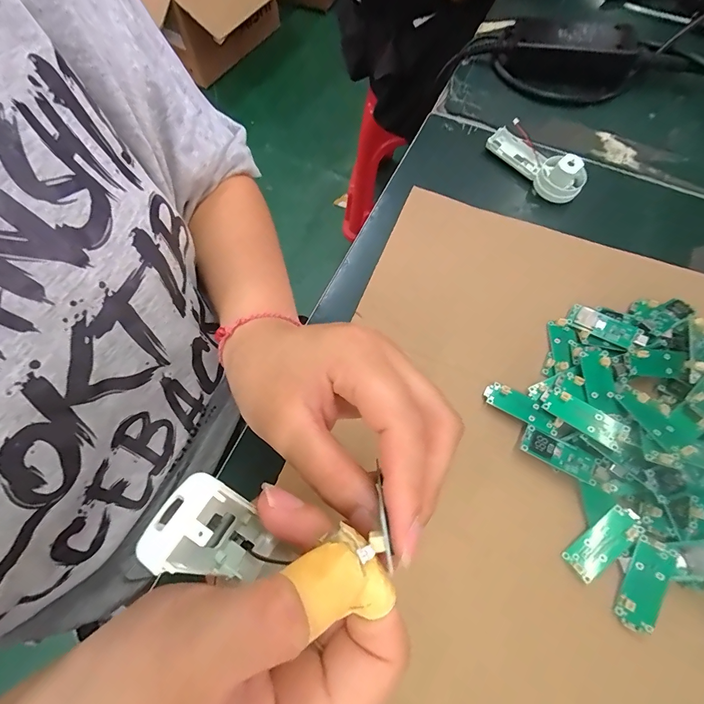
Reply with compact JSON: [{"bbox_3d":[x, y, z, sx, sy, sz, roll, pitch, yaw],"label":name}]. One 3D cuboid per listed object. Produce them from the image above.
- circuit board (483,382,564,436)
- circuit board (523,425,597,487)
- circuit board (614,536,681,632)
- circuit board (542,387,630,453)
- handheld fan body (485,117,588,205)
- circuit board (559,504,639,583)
[{"bbox_3d":[0.116,0.038,0.251,0.050,0.006,0.017,32,73,14],"label":"circuit board"},{"bbox_3d":[0.133,0.066,0.236,0.046,0.004,0.017,28,72,13],"label":"circuit board"},{"bbox_3d":[0.169,0.134,0.212,0.019,0.004,0.049,25,80,28],"label":"circuit board"},{"bbox_3d":[0.151,0.043,0.239,0.048,0.004,0.018,35,85,25],"label":"circuit board"},{"bbox_3d":[0.166,-0.173,0.331,0.030,0.031,0.091,-34,72,-13],"label":"handheld fan body"},{"bbox_3d":[0.151,0.114,0.222,0.049,0.007,0.020,-37,71,-11],"label":"circuit board"}]

